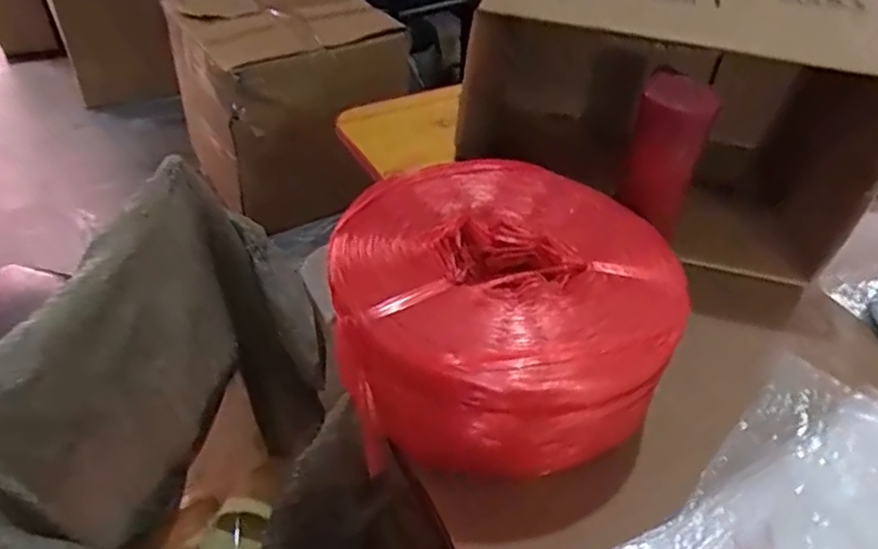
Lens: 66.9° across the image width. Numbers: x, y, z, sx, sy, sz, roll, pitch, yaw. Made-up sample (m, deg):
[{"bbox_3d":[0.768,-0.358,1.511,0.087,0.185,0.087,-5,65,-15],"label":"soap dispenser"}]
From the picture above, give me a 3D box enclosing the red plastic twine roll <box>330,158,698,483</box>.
[{"bbox_3d":[0.050,0.029,0.584,0.277,0.122,0.264,2,42,-2],"label":"red plastic twine roll"}]

